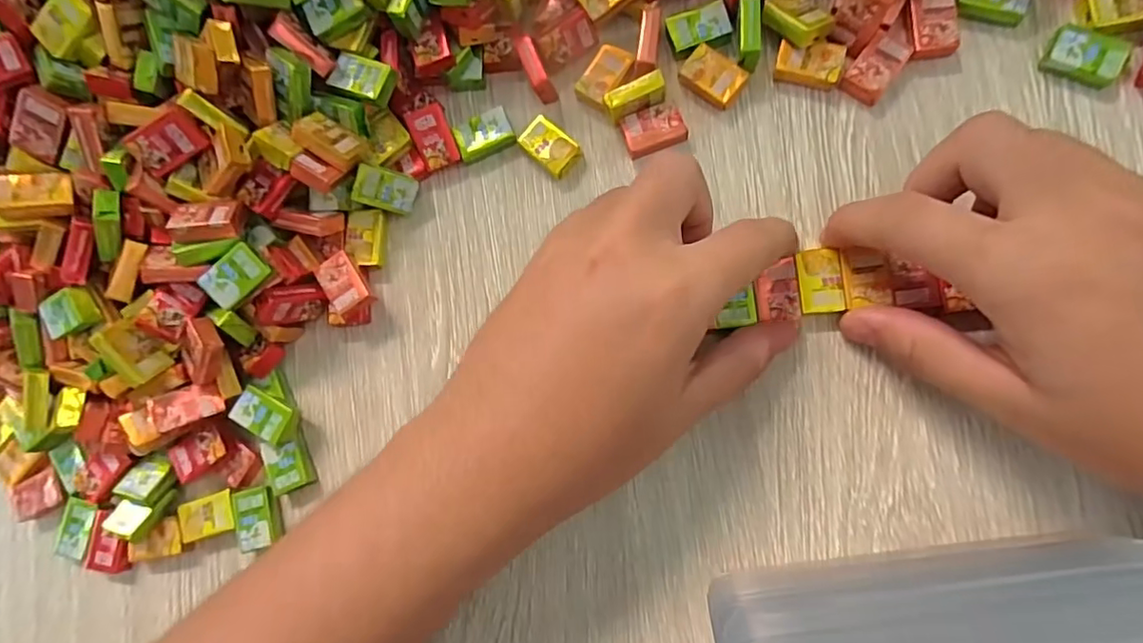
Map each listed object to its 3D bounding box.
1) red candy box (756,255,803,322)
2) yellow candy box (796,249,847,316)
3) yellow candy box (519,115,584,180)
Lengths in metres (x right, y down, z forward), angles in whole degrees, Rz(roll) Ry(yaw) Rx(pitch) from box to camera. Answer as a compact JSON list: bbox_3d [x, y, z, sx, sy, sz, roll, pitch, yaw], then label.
[{"bbox_3d":[0.081,-0.013,0.225,0.016,0.004,0.023,-5,84,8],"label":"red candy box"},{"bbox_3d":[0.097,-0.016,0.223,0.016,0.004,0.025,-5,84,8],"label":"yellow candy box"},{"bbox_3d":[-0.009,-0.077,0.253,0.026,0.008,0.017,43,91,12],"label":"yellow candy box"}]

